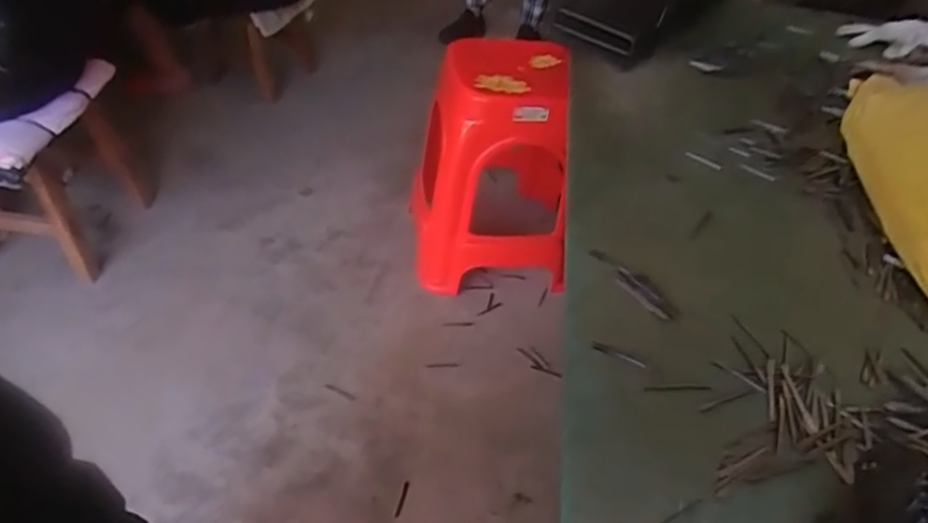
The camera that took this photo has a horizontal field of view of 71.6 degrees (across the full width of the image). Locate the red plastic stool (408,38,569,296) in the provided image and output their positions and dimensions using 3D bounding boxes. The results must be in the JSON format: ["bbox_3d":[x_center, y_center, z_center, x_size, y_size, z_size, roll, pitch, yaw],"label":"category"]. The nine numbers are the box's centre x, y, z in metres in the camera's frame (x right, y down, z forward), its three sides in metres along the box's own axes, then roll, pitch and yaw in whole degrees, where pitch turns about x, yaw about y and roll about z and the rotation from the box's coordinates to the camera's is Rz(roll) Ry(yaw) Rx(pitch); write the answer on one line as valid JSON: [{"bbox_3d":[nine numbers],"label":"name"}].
[{"bbox_3d":[0.077,-0.224,1.478,0.356,0.517,0.398,3,41,-5],"label":"red plastic stool"}]

